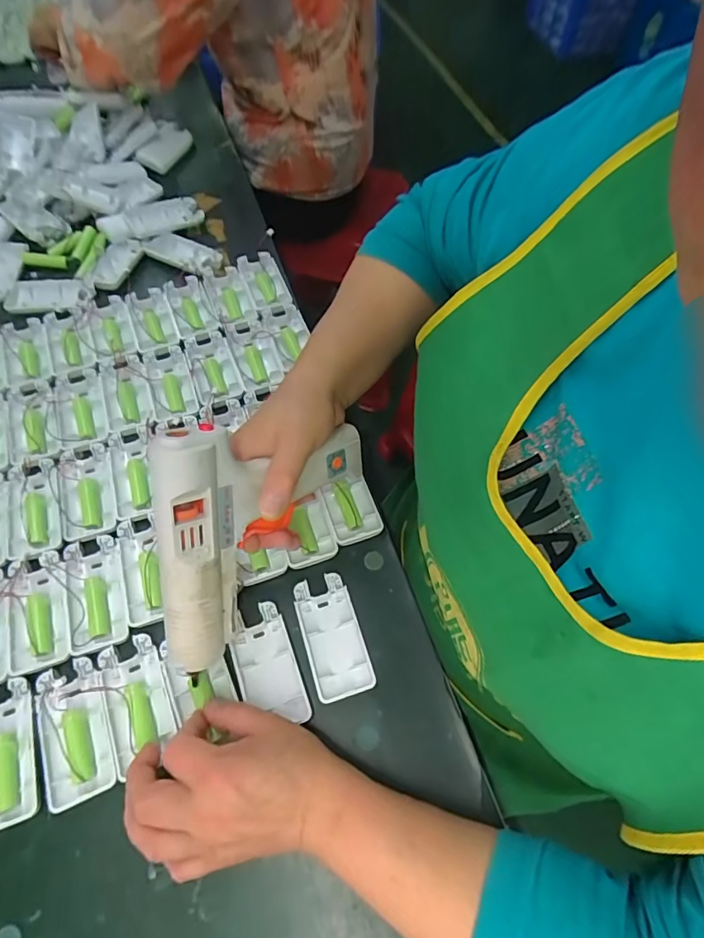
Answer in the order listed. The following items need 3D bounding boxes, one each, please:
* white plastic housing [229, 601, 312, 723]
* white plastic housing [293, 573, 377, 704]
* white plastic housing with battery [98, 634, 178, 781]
[{"bbox_3d":[-0.067,0.155,0.386,0.046,0.014,0.088,-19,62,-12],"label":"white plastic housing"},{"bbox_3d":[-0.016,0.133,0.393,0.045,0.012,0.092,-15,61,-10],"label":"white plastic housing"},{"bbox_3d":[-0.163,0.173,0.371,0.044,0.015,0.084,-21,63,-13],"label":"white plastic housing with battery"}]

